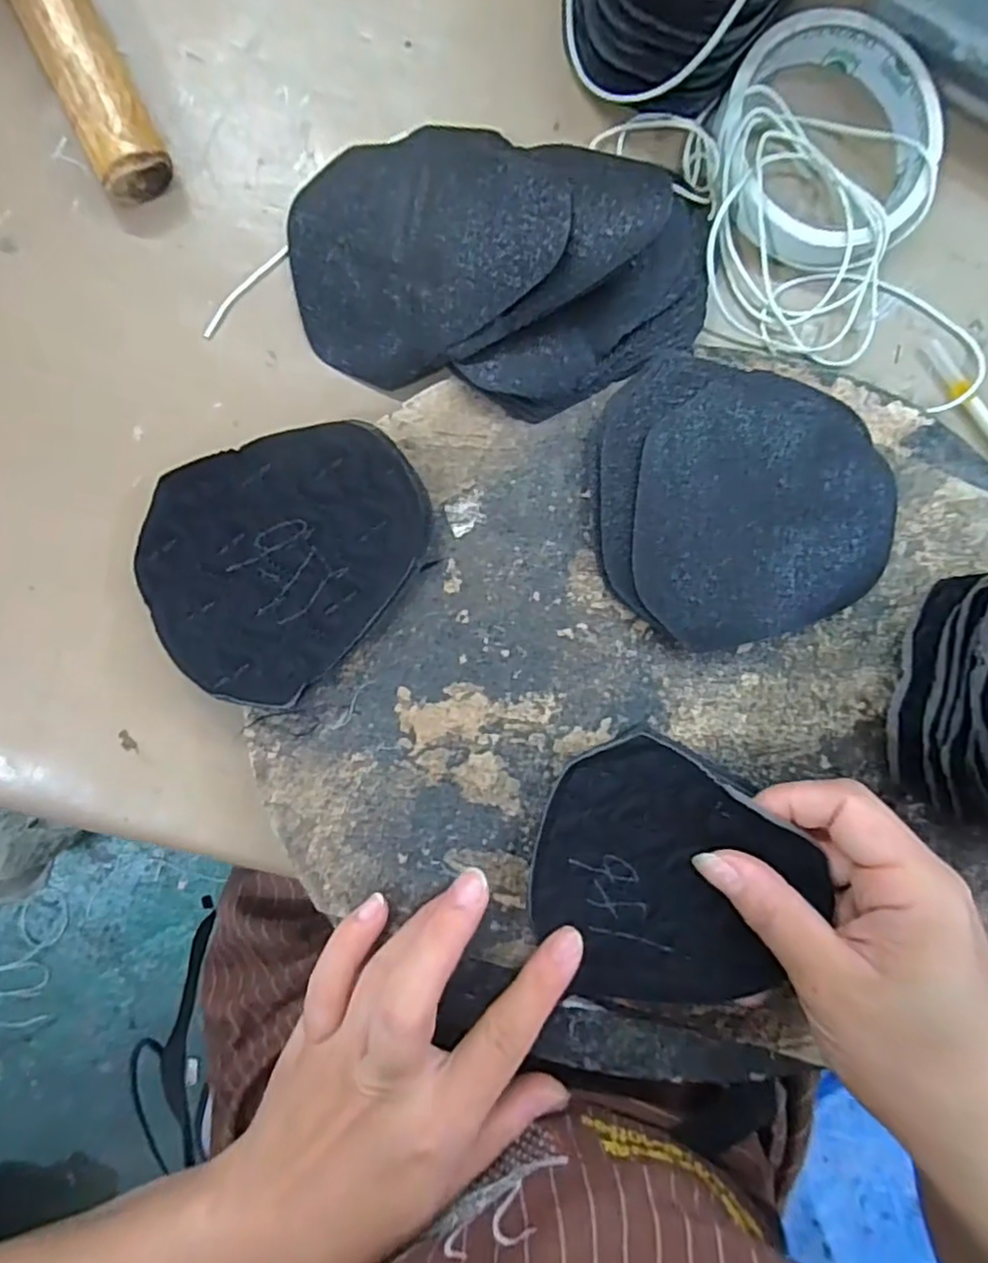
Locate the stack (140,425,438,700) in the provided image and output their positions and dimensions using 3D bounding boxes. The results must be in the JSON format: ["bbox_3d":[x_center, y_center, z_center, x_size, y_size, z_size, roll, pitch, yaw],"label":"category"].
[{"bbox_3d":[-0.075,-0.024,0.237,0.104,0.017,0.089,-15,92,-4],"label":"stack"}]

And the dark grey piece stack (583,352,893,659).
[{"bbox_3d":[0.097,-0.047,0.252,0.117,0.015,0.102,7,90,-4],"label":"dark grey piece stack"}]

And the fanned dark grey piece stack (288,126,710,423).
[{"bbox_3d":[0.003,-0.135,0.236,0.160,0.039,0.097,13,90,-4],"label":"fanned dark grey piece stack"}]

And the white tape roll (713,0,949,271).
[{"bbox_3d":[0.132,-0.193,0.256,0.087,0.016,0.089,9,90,-4],"label":"white tape roll"}]

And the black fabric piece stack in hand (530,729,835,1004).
[{"bbox_3d":[0.062,0.095,0.244,0.096,0.025,0.097,26,89,-4],"label":"black fabric piece stack in hand"}]

